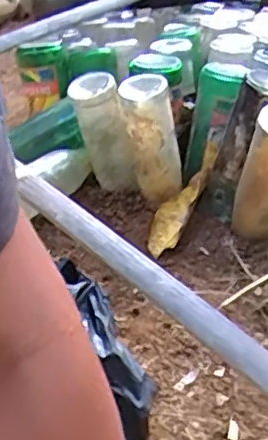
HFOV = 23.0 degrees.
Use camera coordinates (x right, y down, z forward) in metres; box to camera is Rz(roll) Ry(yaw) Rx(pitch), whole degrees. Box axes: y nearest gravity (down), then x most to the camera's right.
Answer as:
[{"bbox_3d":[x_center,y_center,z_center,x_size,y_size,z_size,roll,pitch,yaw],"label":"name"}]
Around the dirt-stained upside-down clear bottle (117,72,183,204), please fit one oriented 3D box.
[{"bbox_3d":[0.021,-0.101,0.835,0.073,0.164,0.081,-2,29,1],"label":"dirt-stained upside-down clear bottle"}]

